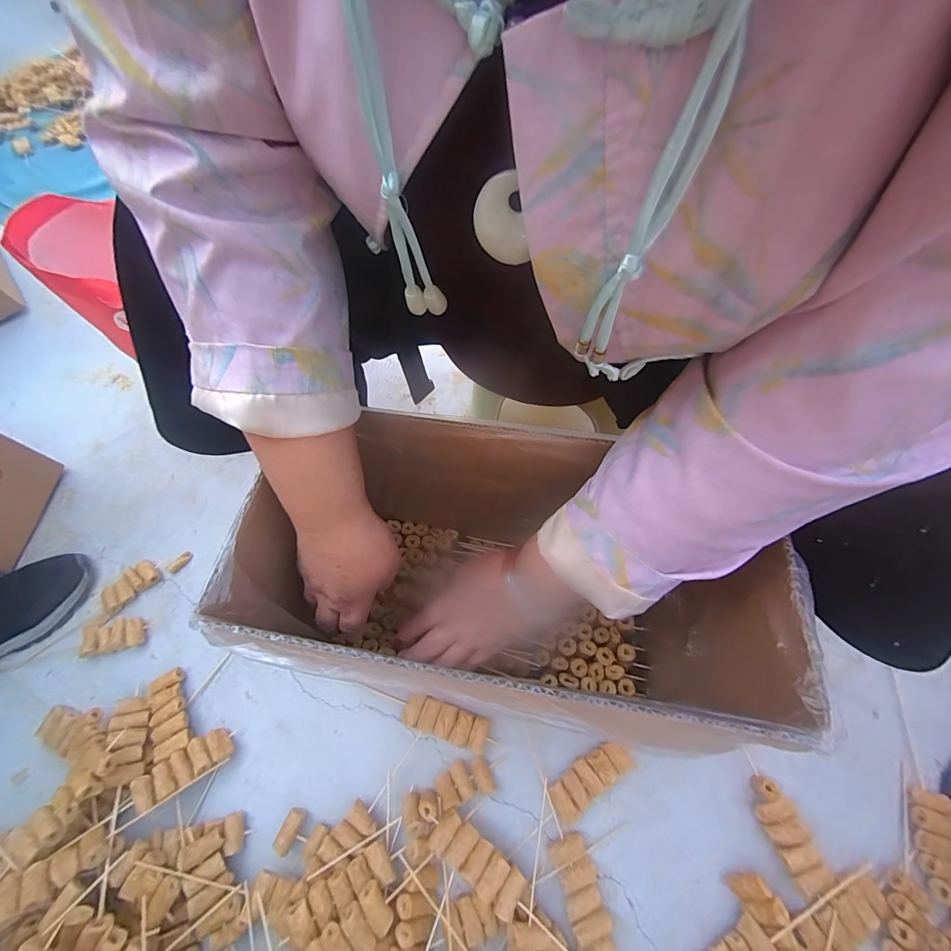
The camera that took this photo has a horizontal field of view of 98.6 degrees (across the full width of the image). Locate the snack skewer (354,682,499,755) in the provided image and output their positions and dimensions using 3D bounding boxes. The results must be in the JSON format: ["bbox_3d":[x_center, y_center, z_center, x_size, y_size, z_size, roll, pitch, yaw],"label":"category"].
[{"bbox_3d":[-0.067,0.296,0.510,0.174,0.018,0.037,14,62,11],"label":"snack skewer"}]

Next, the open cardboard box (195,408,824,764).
[{"bbox_3d":[0.023,0.103,0.391,0.381,0.258,0.193,8,61,8],"label":"open cardboard box"}]

